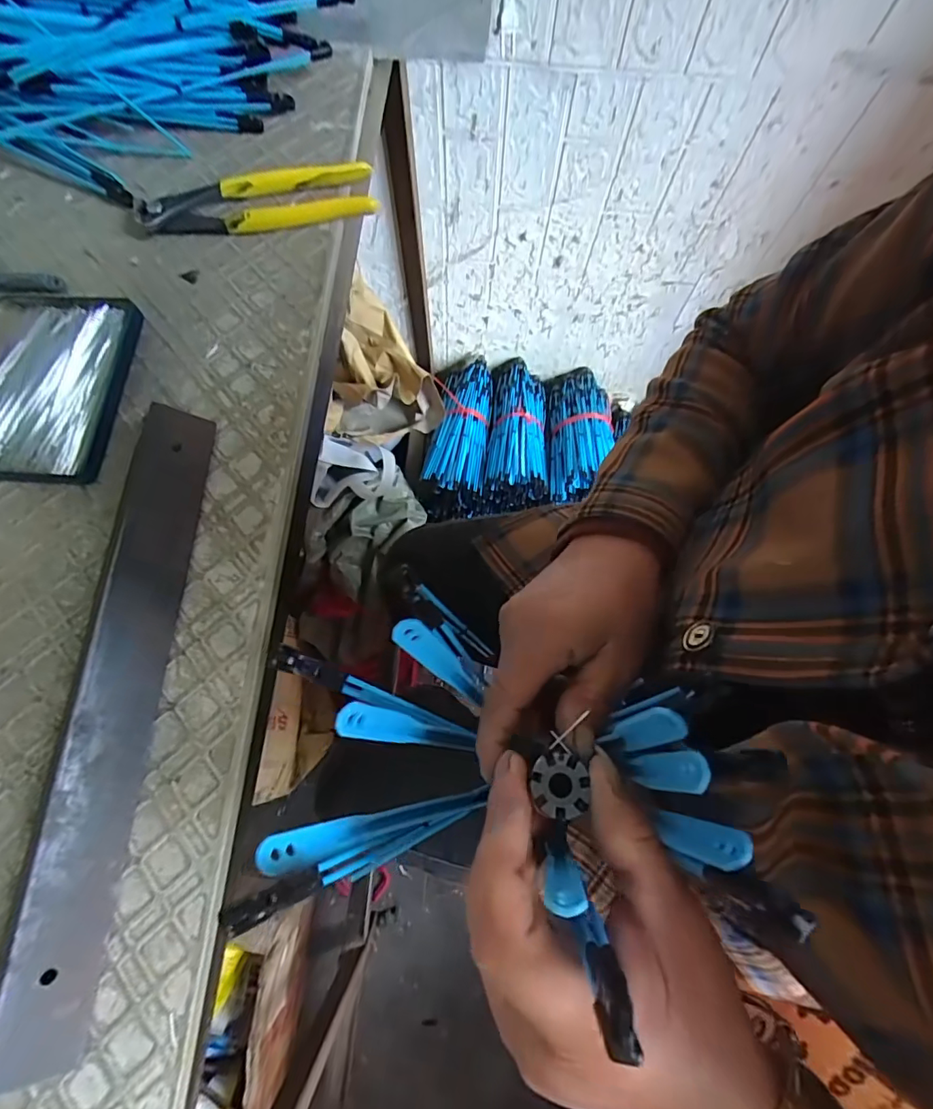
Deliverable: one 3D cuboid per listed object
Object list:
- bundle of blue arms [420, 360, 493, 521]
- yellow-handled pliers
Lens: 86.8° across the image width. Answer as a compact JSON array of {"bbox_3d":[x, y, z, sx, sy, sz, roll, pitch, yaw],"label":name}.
[{"bbox_3d":[-0.017,-0.235,1.005,0.122,0.115,0.310,5,73,0],"label":"bundle of blue arms"},{"bbox_3d":[-0.148,-0.251,0.353,0.163,0.015,0.039,-11,73,-4],"label":"yellow-handled pliers"}]

